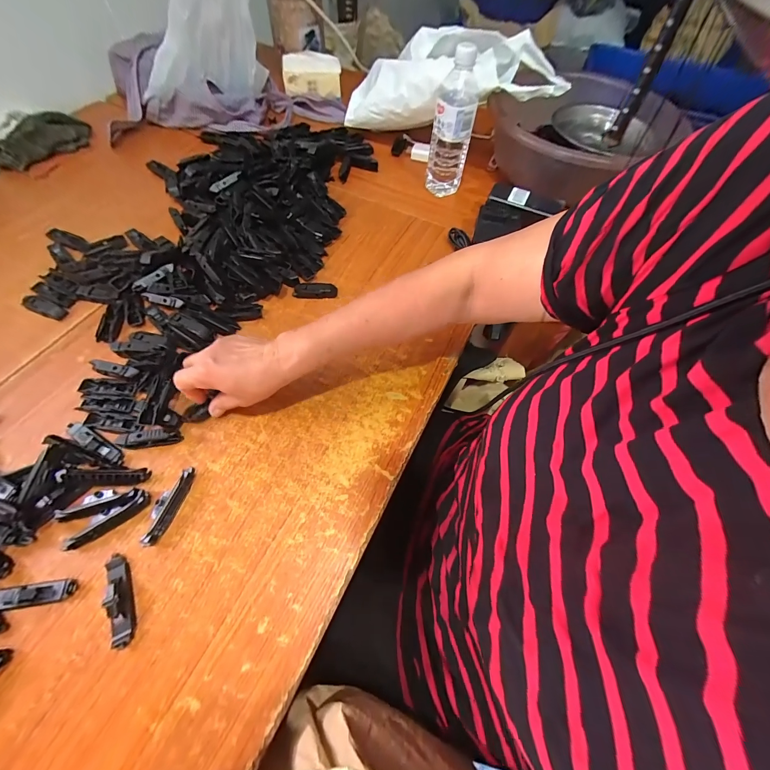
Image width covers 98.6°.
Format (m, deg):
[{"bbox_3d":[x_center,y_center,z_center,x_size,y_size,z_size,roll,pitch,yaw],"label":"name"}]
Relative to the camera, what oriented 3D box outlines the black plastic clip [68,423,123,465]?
[{"bbox_3d":[-0.340,0.066,0.385,0.080,0.007,0.019,28,62,11],"label":"black plastic clip"}]

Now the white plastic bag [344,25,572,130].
[{"bbox_3d":[0.091,-0.568,0.619,0.443,0.120,0.153,16,59,29],"label":"white plastic bag"}]

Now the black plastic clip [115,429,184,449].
[{"bbox_3d":[-0.277,0.064,0.389,0.062,0.021,0.016,-6,62,-7],"label":"black plastic clip"}]

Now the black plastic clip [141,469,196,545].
[{"bbox_3d":[-0.238,0.128,0.360,0.023,0.017,0.081,15,61,4],"label":"black plastic clip"}]

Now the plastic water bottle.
[{"bbox_3d":[0.121,-0.450,0.587,0.071,0.205,0.070,10,61,1],"label":"plastic water bottle"}]

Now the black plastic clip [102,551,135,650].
[{"bbox_3d":[-0.254,0.203,0.316,0.016,0.019,0.080,-20,64,-15],"label":"black plastic clip"}]

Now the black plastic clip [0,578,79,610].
[{"bbox_3d":[-0.338,0.198,0.312,0.076,0.017,0.019,-6,62,-8],"label":"black plastic clip"}]

